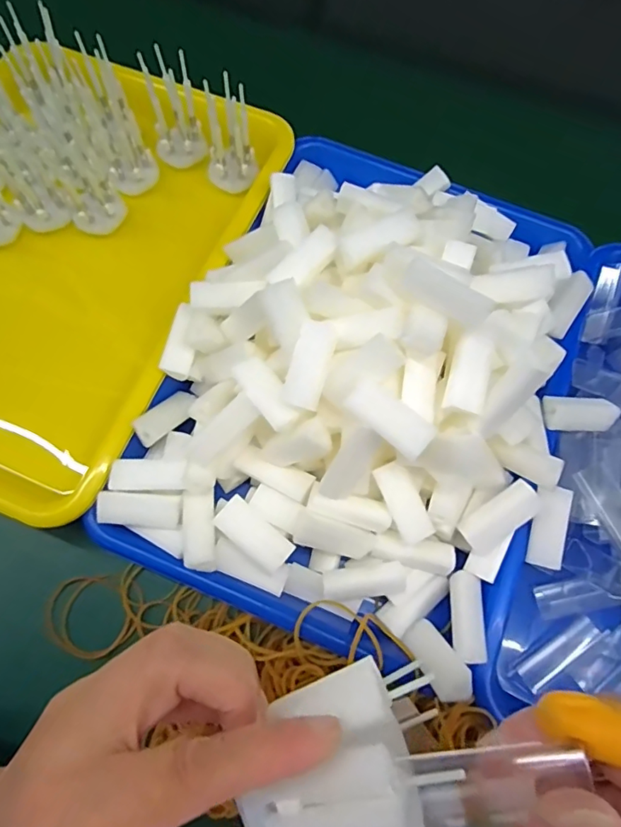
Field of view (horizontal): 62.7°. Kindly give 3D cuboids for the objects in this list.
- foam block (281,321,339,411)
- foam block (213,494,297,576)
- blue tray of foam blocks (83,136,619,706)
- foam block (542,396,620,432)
[{"bbox_3d":[0.000,-0.026,0.270,0.020,0.007,0.046,17,85,5],"label":"foam block"},{"bbox_3d":[-0.032,0.068,0.284,0.044,0.009,0.021,38,73,12],"label":"foam block"},{"bbox_3d":[0.046,-0.033,0.302,0.244,0.087,0.314,22,71,6],"label":"blue tray of foam blocks"},{"bbox_3d":[0.167,0.000,0.312,0.047,0.009,0.020,1,70,-1],"label":"foam block"}]

